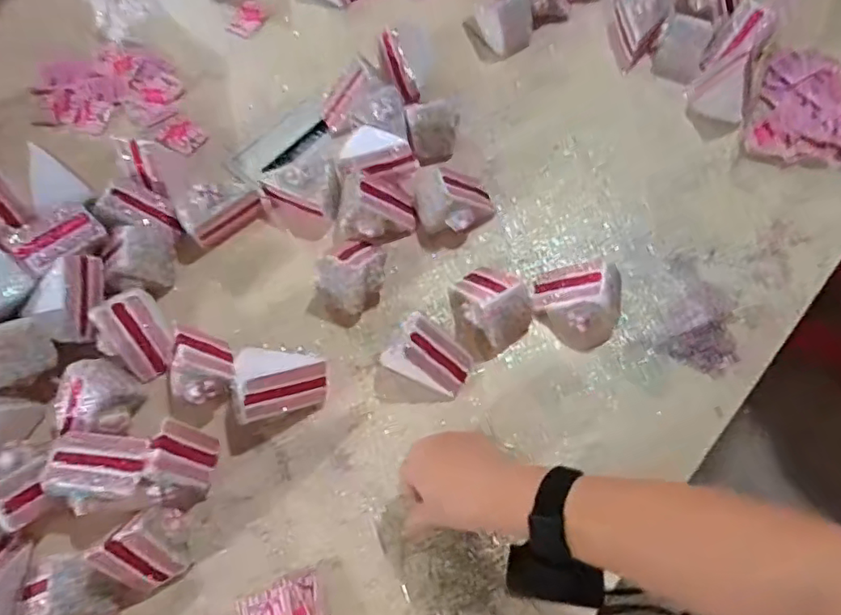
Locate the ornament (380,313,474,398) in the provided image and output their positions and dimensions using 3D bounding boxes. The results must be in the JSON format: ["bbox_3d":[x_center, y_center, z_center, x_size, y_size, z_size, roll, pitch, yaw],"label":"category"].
[{"bbox_3d":[0.009,0.048,0.584,0.082,0.064,0.057,26,70,12],"label":"ornament"}]

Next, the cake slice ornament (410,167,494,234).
[{"bbox_3d":[0.038,-0.119,0.659,0.089,0.065,0.067,-6,67,-1],"label":"cake slice ornament"}]

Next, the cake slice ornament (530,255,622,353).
[{"bbox_3d":[0.164,-0.001,0.605,0.087,0.060,0.076,4,67,3],"label":"cake slice ornament"}]

